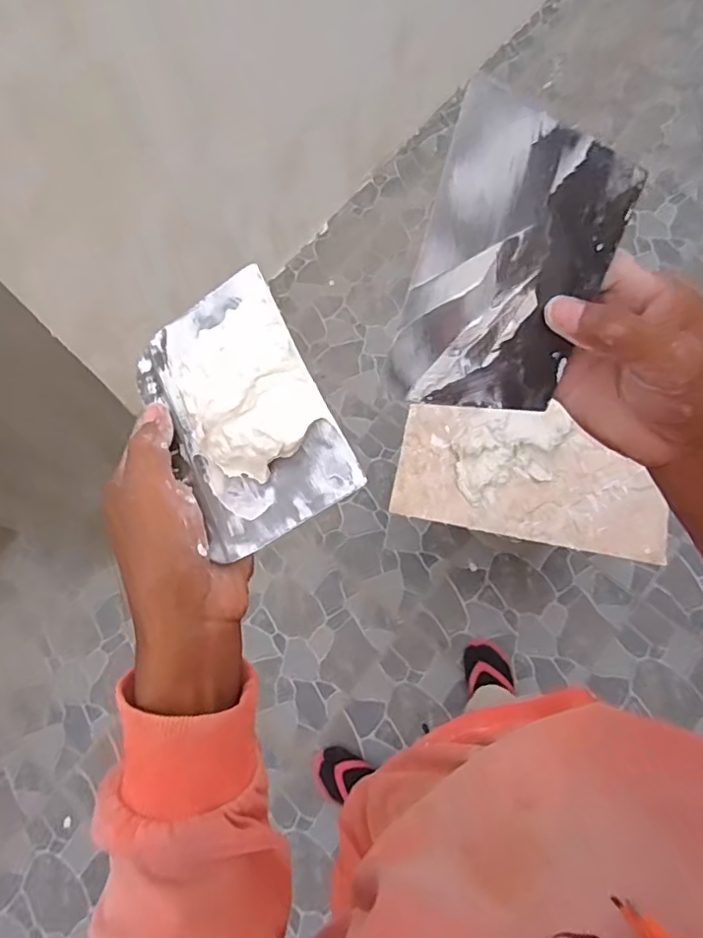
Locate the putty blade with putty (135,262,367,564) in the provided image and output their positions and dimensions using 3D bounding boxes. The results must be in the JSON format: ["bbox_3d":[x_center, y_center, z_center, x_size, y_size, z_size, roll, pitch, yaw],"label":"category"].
[{"bbox_3d":[-0.064,-0.034,0.296,0.087,0.029,0.142,-31,69,16],"label":"putty blade with putty"}]

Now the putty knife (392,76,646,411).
[{"bbox_3d":[0.075,-0.091,0.279,0.091,0.132,0.004,9,26,-15],"label":"putty knife"}]

